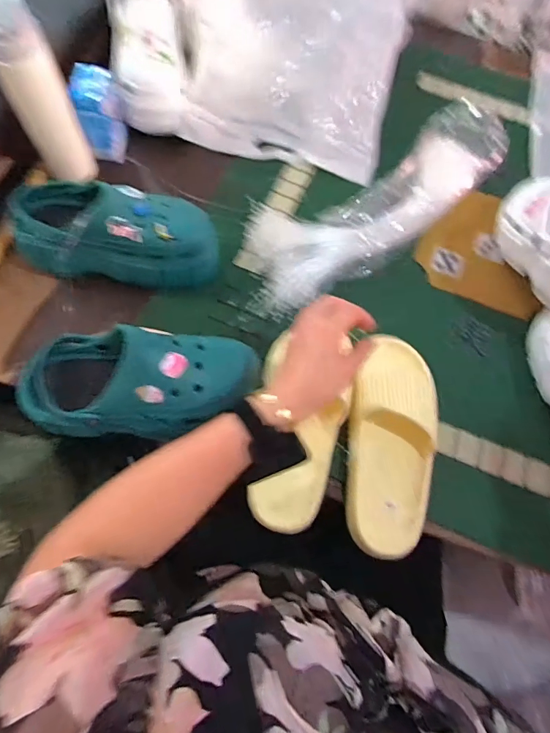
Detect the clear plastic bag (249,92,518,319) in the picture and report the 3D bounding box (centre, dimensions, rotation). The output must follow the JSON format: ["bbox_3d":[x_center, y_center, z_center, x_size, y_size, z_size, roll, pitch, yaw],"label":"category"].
[{"bbox_3d":[0.167,-0.253,0.686,0.536,0.070,0.177,-31,73,-12],"label":"clear plastic bag"}]

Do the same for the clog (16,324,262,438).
[{"bbox_3d":[-0.147,0.021,0.489,0.249,0.103,0.106,0,69,-1],"label":"clog"}]

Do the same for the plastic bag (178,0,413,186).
[{"bbox_3d":[0.029,-0.530,0.708,0.355,0.158,0.362,13,69,4],"label":"plastic bag"}]

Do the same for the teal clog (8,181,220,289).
[{"bbox_3d":[-0.204,-0.171,0.550,0.250,0.117,0.119,-1,69,-1],"label":"teal clog"}]

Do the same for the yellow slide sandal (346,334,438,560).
[{"bbox_3d":[0.141,0.083,0.519,0.104,0.050,0.262,9,72,3],"label":"yellow slide sandal"}]

